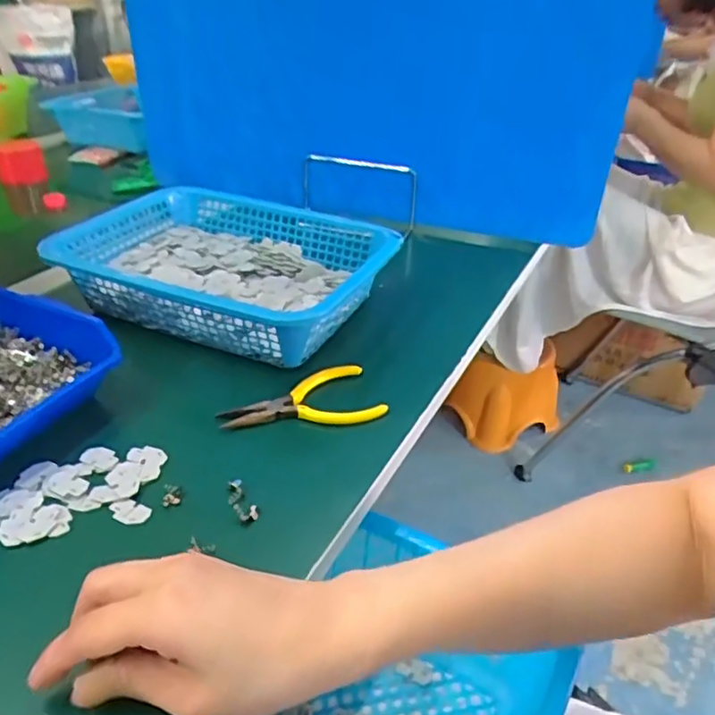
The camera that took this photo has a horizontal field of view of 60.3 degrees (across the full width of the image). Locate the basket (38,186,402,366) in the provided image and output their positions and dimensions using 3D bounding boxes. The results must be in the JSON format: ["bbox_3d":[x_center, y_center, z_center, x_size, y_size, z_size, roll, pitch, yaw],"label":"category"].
[{"bbox_3d":[-0.129,-0.091,0.598,0.297,0.062,0.216,17,36,20],"label":"basket"}]

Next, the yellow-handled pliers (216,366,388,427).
[{"bbox_3d":[-0.045,0.032,0.477,0.120,0.010,0.062,-7,35,-15],"label":"yellow-handled pliers"}]

